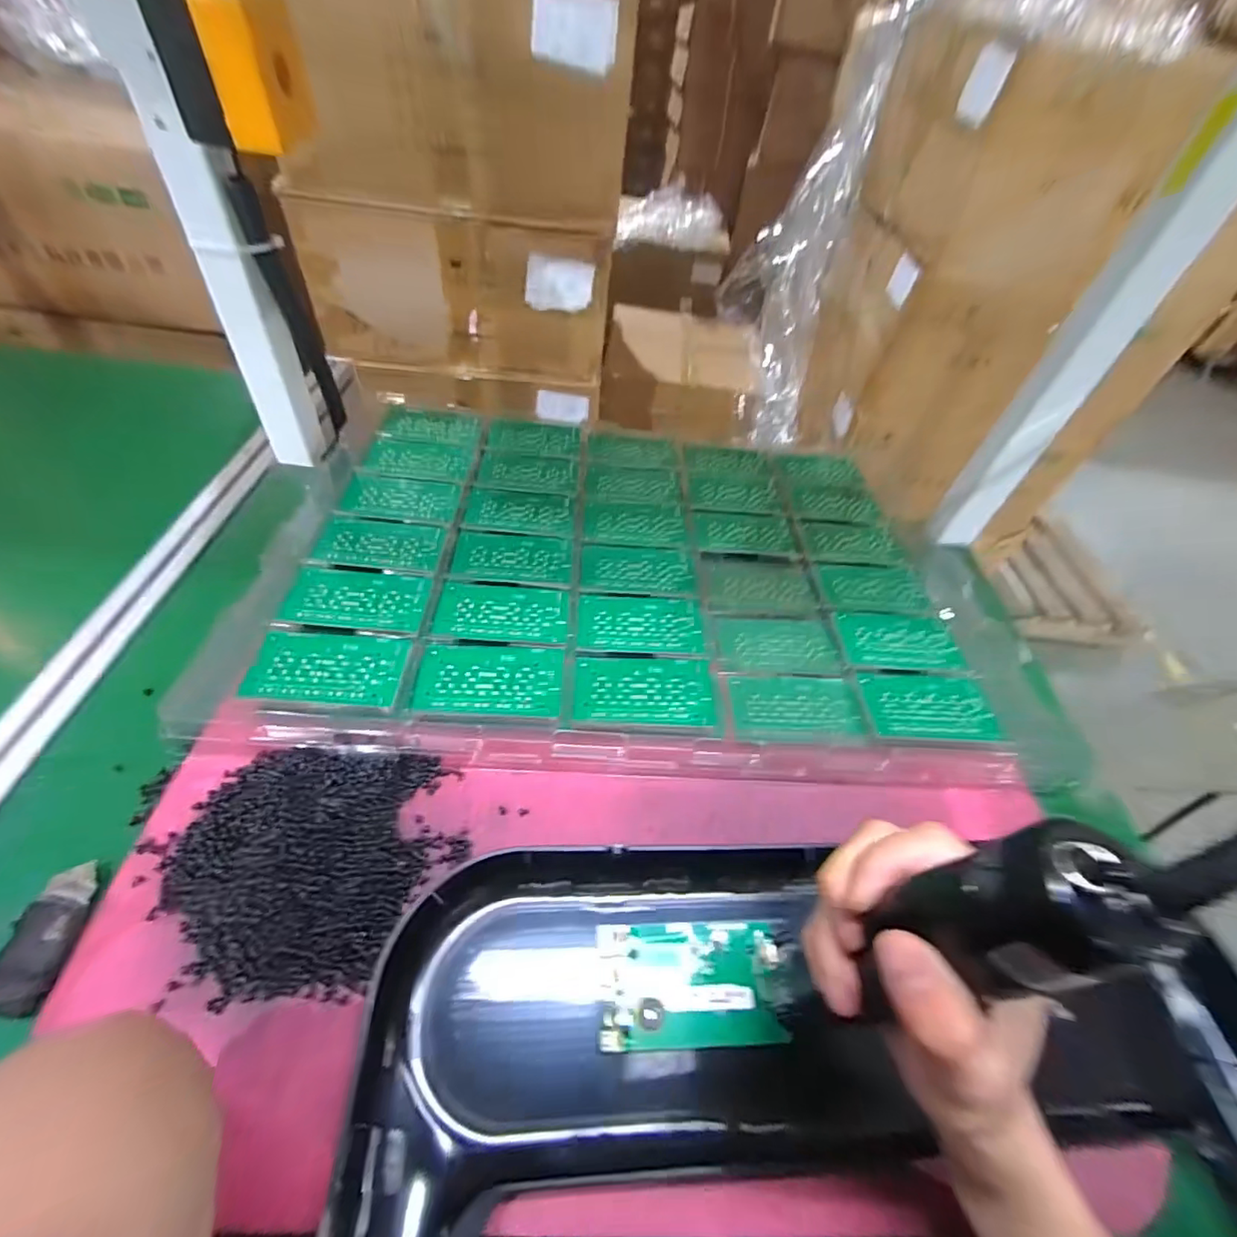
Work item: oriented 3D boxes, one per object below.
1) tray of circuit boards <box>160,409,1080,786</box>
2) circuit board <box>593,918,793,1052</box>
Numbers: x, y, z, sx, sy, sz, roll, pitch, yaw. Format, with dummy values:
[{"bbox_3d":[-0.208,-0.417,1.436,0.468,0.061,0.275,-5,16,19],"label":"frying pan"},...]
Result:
[{"bbox_3d":[0.038,-0.063,0.529,0.662,0.029,0.432,5,49,-2],"label":"tray of circuit boards"},{"bbox_3d":[0.041,0.209,0.315,0.103,0.012,0.059,1,49,-5],"label":"circuit board"}]

